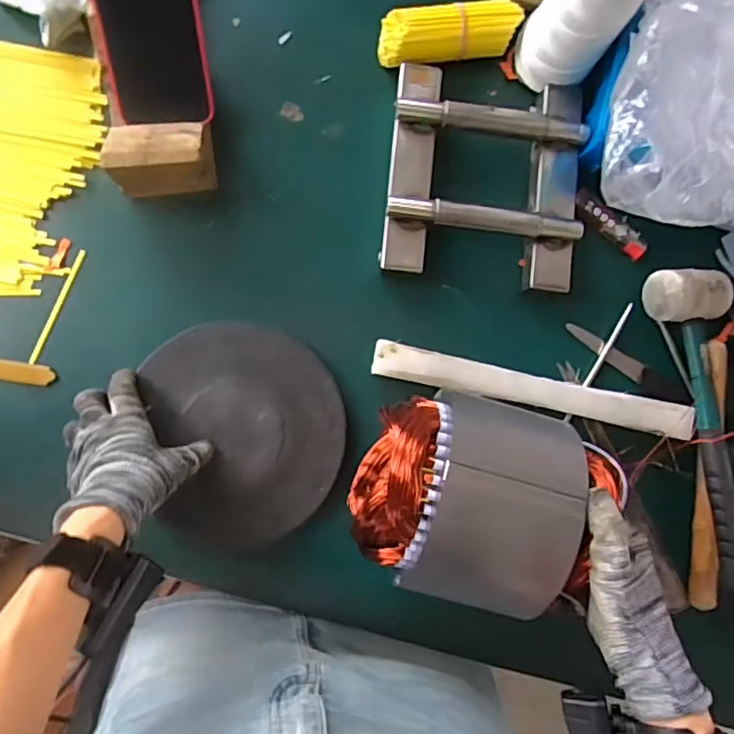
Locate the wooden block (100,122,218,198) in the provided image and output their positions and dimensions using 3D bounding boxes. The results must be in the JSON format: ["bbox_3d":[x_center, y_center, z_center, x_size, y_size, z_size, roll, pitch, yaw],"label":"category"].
[{"bbox_3d":[-0.180,-0.186,0.502,0.084,0.069,0.059,-2,87,-5],"label":"wooden block"}]

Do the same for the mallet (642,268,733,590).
[{"bbox_3d":[0.324,0.049,0.530,0.071,0.054,0.284,-12,88,-6],"label":"mallet"}]

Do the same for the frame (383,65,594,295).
[{"bbox_3d":[0.111,-0.176,0.535,0.178,0.041,0.192,6,86,-5],"label":"frame"}]

